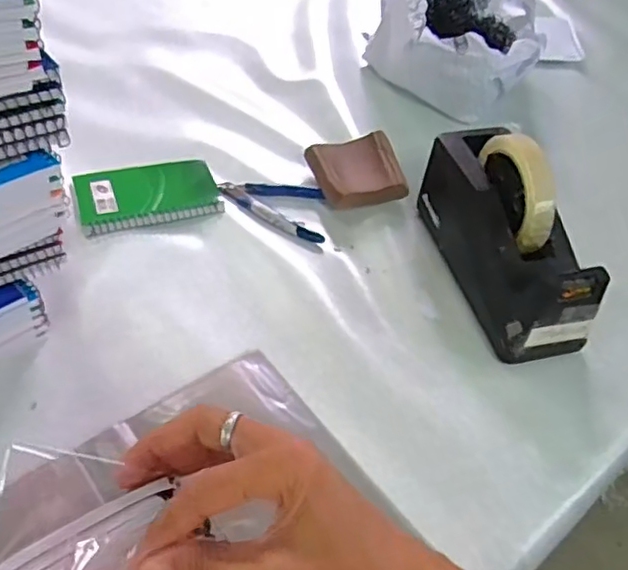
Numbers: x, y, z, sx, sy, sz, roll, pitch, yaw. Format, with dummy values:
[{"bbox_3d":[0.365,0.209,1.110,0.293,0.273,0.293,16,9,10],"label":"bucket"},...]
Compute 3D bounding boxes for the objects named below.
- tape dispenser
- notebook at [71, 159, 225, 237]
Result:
[{"bbox_3d":[0.167,-0.049,0.543,0.076,0.125,0.196,-9,51,-13],"label":"tape dispenser"},{"bbox_3d":[-0.158,-0.087,0.608,0.127,0.008,0.082,-14,52,-16],"label":"notebook"}]

